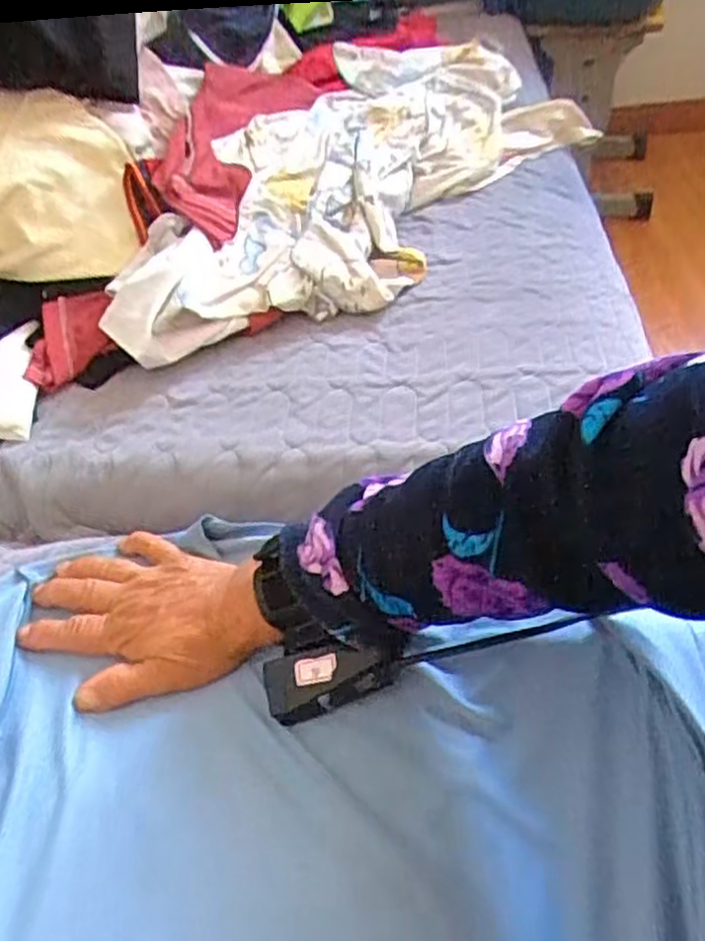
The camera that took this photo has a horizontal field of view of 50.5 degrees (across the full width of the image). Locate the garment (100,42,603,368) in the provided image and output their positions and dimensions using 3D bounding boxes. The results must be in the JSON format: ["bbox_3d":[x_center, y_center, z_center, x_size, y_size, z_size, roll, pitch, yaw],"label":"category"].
[{"bbox_3d":[-0.001,-0.305,0.763,0.235,0.116,0.638,24,52,27],"label":"garment"}]

